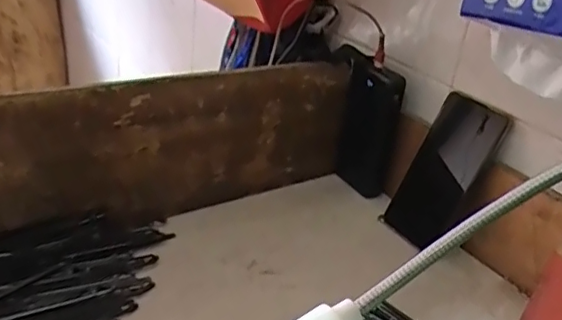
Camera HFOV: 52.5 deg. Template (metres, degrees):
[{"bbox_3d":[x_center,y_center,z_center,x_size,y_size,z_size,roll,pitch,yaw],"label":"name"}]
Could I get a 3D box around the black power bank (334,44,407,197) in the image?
[{"bbox_3d":[0.105,-0.039,0.693,0.032,0.179,0.080,-19,38,-39],"label":"black power bank"}]

